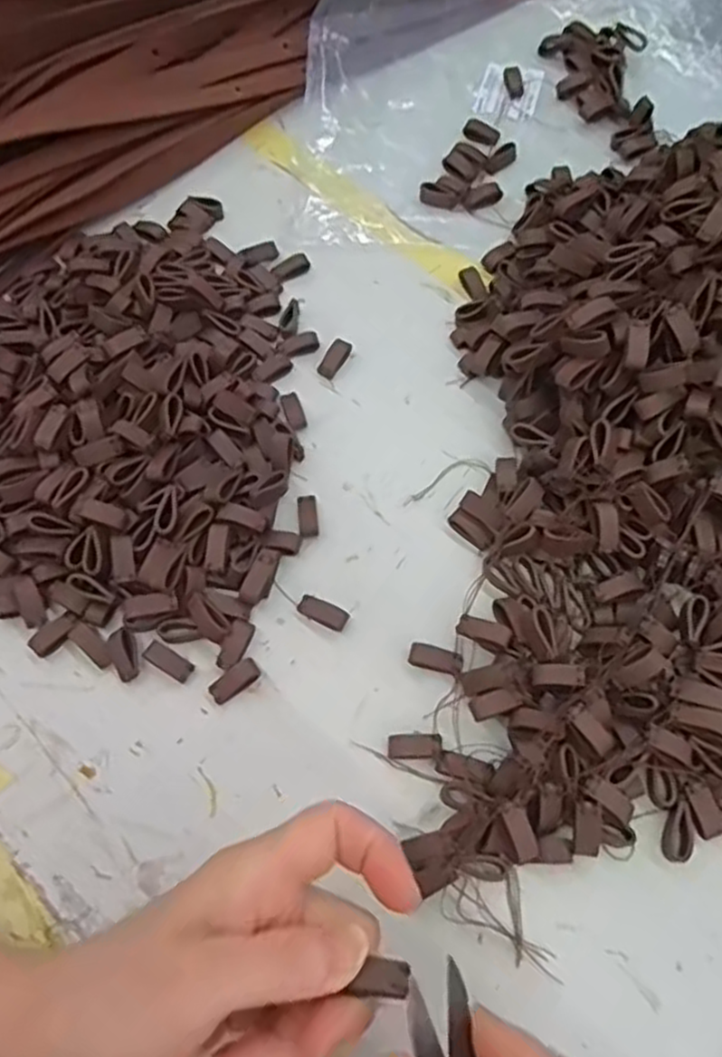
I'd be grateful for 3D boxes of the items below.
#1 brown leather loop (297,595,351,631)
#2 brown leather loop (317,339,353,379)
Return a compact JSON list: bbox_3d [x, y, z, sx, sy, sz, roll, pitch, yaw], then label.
[{"bbox_3d":[-0.017,0.040,0.338,0.024,0.005,0.010,23,69,12],"label":"brown leather loop"},{"bbox_3d":[-0.014,-0.095,0.400,0.010,0.008,0.024,31,71,15],"label":"brown leather loop"}]

